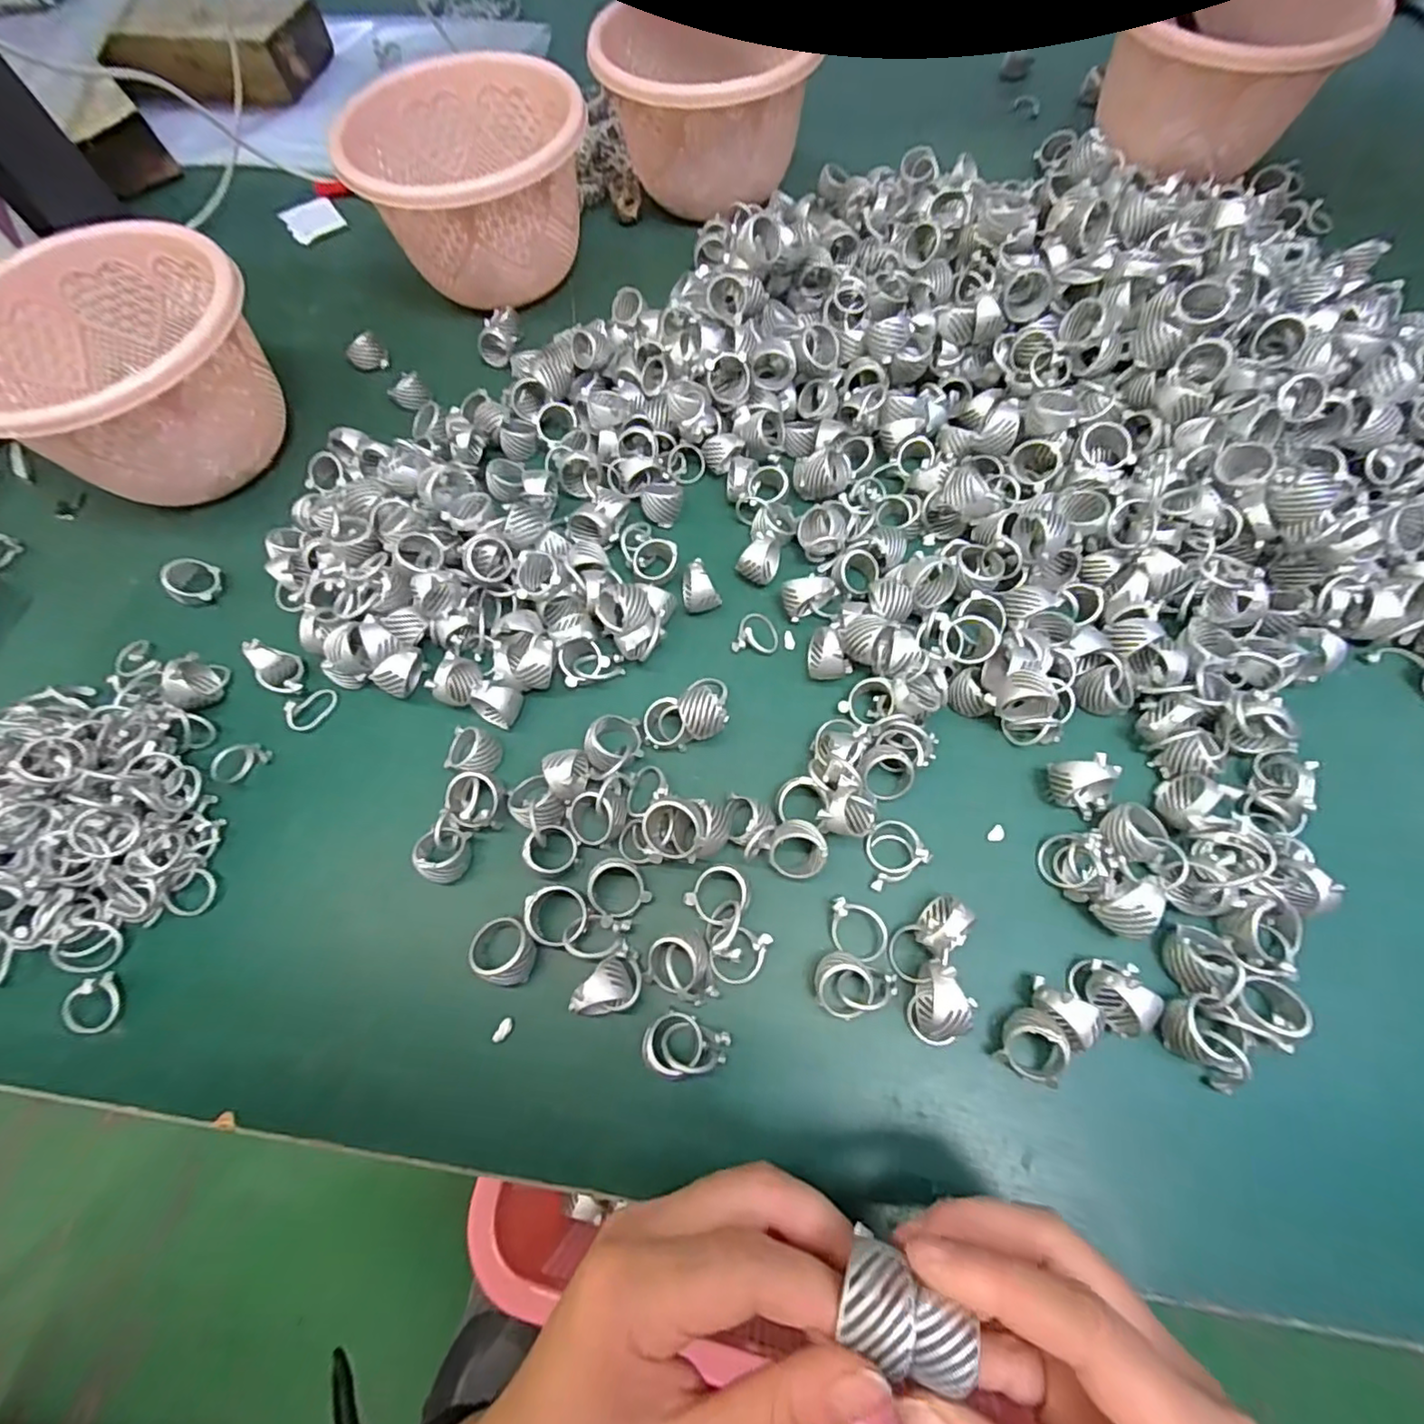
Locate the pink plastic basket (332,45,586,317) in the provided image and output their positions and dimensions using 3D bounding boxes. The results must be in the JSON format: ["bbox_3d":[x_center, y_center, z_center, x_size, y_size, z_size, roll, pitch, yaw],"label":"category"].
[{"bbox_3d":[-0.150,-0.331,0.397,0.139,0.081,0.128,-28,69,-8],"label":"pink plastic basket"}]

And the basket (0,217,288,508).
[{"bbox_3d":[-0.310,-0.182,0.344,0.129,0.086,0.130,-1,68,3],"label":"basket"}]

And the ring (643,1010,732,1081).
[{"bbox_3d":[-0.010,0.126,0.232,0.030,0.018,0.021,17,70,10],"label":"ring"}]

